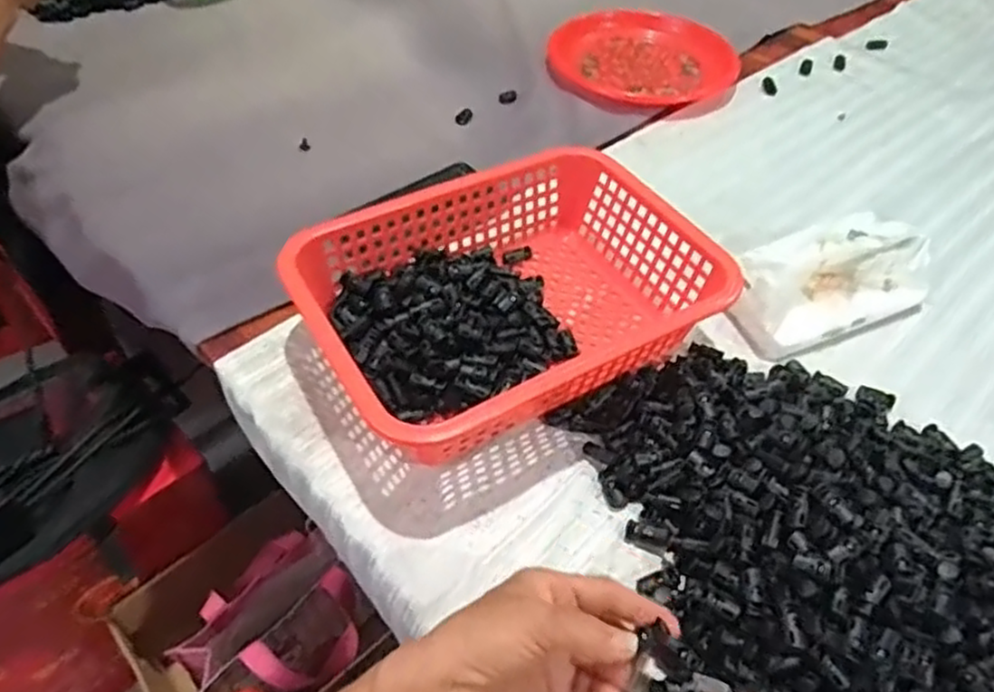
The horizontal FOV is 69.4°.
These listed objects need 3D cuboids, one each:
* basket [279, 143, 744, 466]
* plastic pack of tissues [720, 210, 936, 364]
[{"bbox_3d":[0.009,-0.033,0.553,0.292,0.083,0.212,-25,55,-21],"label":"basket"},{"bbox_3d":[0.275,-0.058,0.595,0.174,0.073,0.084,-19,53,-17],"label":"plastic pack of tissues"}]

